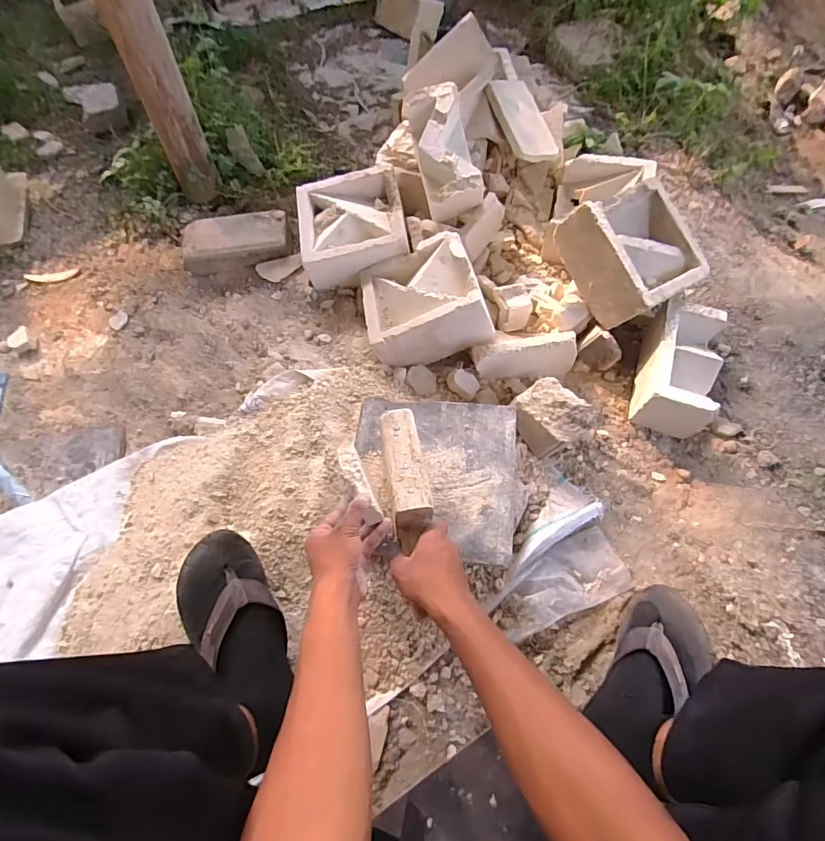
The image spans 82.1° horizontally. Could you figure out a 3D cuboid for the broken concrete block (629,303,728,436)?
[{"bbox_3d":[0.453,-0.095,0.797,0.110,0.089,0.206,17,66,10],"label":"broken concrete block"}]

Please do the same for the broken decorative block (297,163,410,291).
[{"bbox_3d":[-0.117,-0.377,0.950,0.209,0.109,0.226,-10,64,-3],"label":"broken decorative block"}]

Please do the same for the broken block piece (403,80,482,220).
[{"bbox_3d":[0.061,-0.500,0.896,0.108,0.101,0.214,-13,90,-4],"label":"broken block piece"}]

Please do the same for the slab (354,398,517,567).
[{"bbox_3d":[0.031,0.077,0.701,0.238,0.020,0.244,4,64,4],"label":"slab"}]

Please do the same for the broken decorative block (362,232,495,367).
[{"bbox_3d":[0.021,-0.222,0.873,0.201,0.106,0.227,-22,53,14],"label":"broken decorative block"}]

